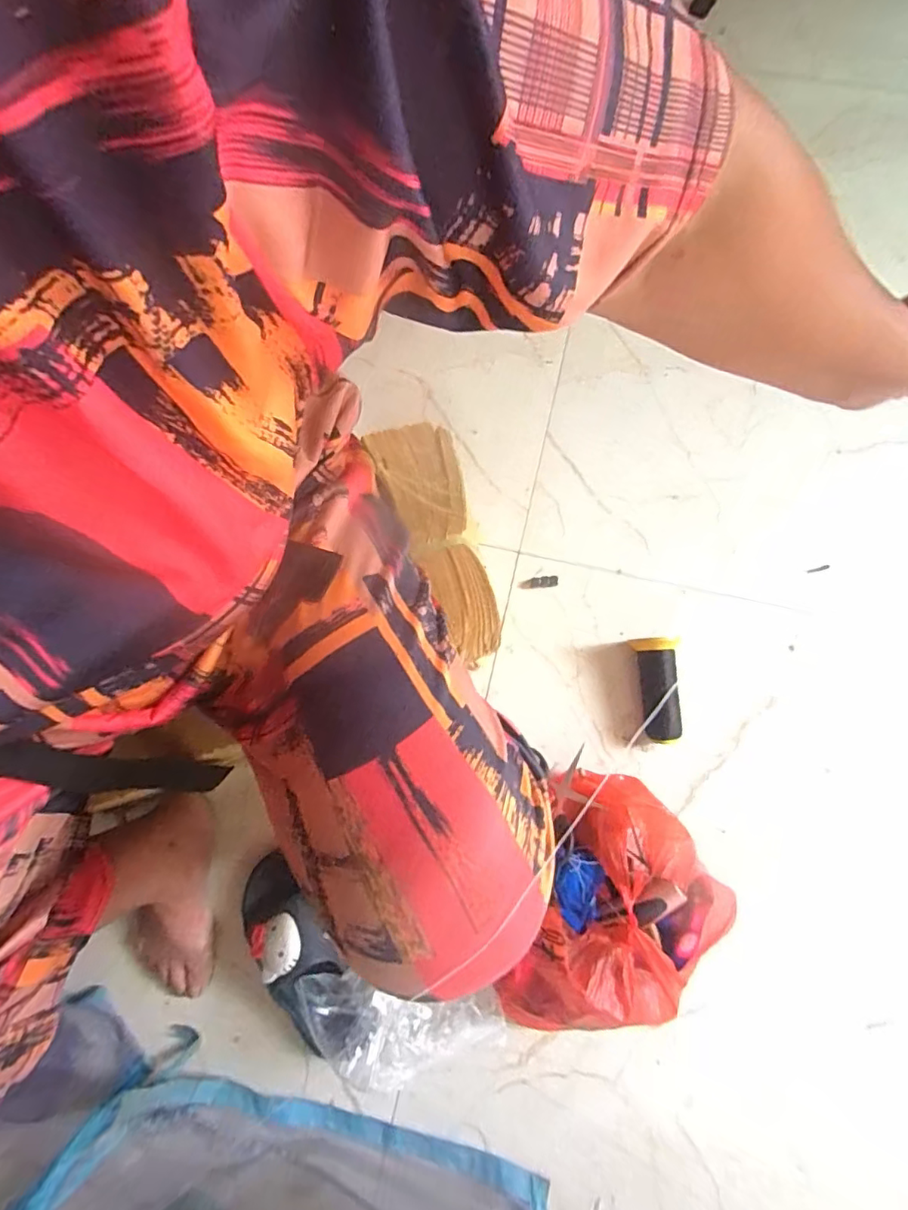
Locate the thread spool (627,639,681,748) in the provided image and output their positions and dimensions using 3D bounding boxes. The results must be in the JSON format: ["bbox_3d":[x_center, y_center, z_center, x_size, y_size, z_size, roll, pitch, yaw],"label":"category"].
[{"bbox_3d":[0.245,0.101,0.647,0.051,0.058,0.124,-9,79,2],"label":"thread spool"}]

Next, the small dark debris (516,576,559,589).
[{"bbox_3d":[0.109,-0.029,0.709,0.052,0.005,0.014,-7,80,13],"label":"small dark debris"}]

